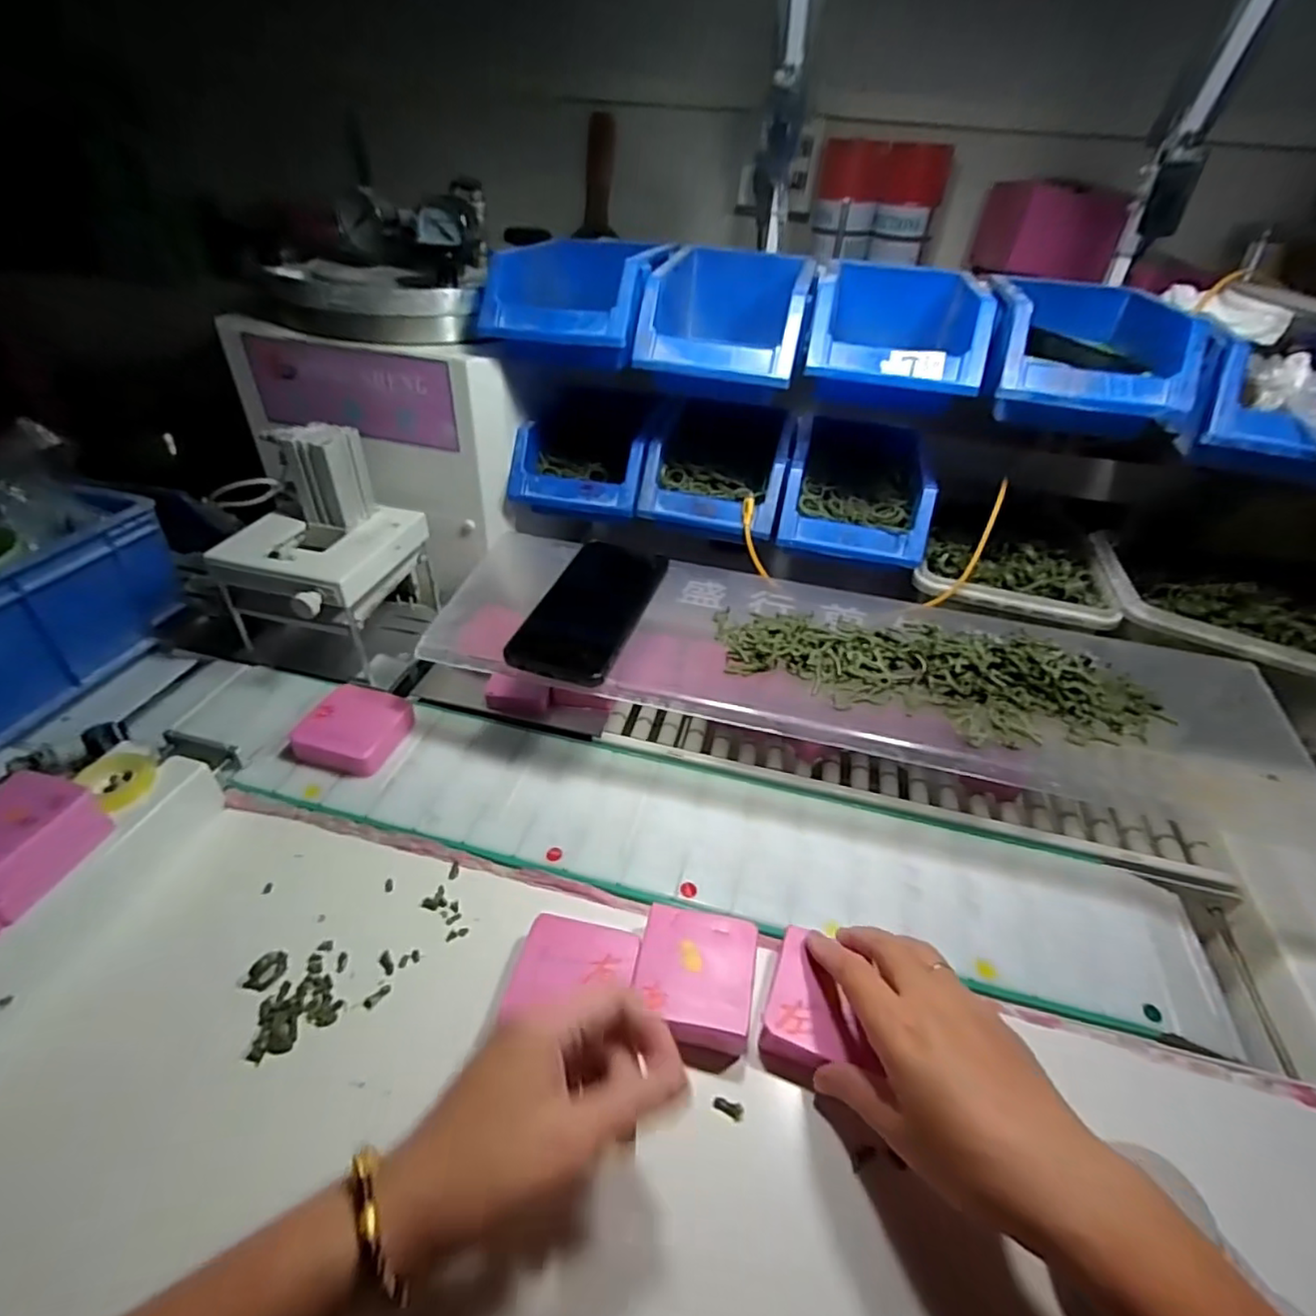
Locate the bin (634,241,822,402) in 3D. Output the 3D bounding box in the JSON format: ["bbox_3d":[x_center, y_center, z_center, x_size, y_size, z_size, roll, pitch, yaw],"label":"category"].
[{"bbox_3d":[0.061,-0.288,0.542,0.130,0.084,0.193,10,40,7],"label":"bin"}]

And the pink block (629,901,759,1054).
[{"bbox_3d":[0.022,0.189,0.378,0.067,0.025,0.071,11,42,7],"label":"pink block"}]

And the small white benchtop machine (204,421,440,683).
[{"bbox_3d":[-0.304,-0.095,0.558,0.138,0.173,0.148,12,40,8],"label":"small white benchtop machine"}]

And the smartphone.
[{"bbox_3d":[-0.052,-0.042,0.505,0.078,0.014,0.159,14,40,11],"label":"smartphone"}]

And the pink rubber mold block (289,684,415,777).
[{"bbox_3d":[-0.240,0.056,0.506,0.070,0.023,0.072,12,42,9],"label":"pink rubber mold block"}]

